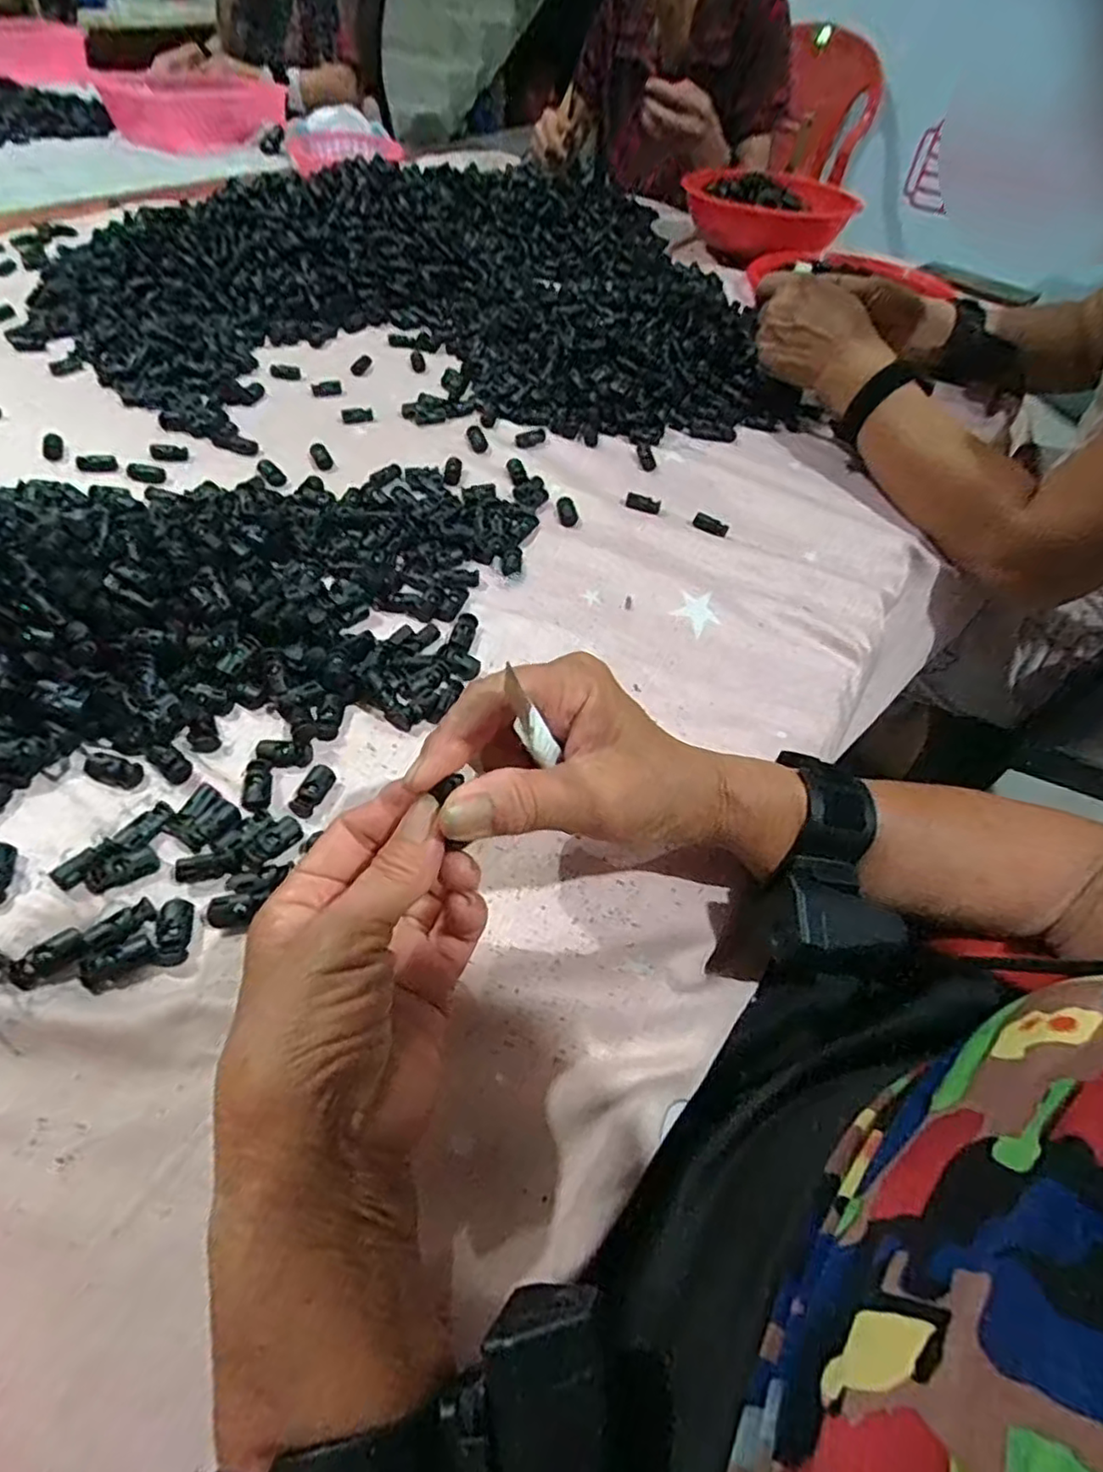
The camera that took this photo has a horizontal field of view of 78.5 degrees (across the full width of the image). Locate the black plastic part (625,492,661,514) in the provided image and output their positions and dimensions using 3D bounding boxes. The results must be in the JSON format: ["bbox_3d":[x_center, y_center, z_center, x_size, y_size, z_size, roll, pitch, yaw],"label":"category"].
[{"bbox_3d":[0.074,-0.188,0.545,0.029,0.006,0.016,23,53,11],"label":"black plastic part"}]

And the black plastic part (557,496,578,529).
[{"bbox_3d":[0.013,-0.178,0.531,0.014,0.006,0.034,-5,53,-10],"label":"black plastic part"}]

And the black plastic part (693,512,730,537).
[{"bbox_3d":[0.125,-0.167,0.533,0.029,0.005,0.015,29,55,16],"label":"black plastic part"}]

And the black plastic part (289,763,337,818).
[{"bbox_3d":[-0.122,0.028,0.344,0.011,0.008,0.029,20,53,9],"label":"black plastic part"}]

